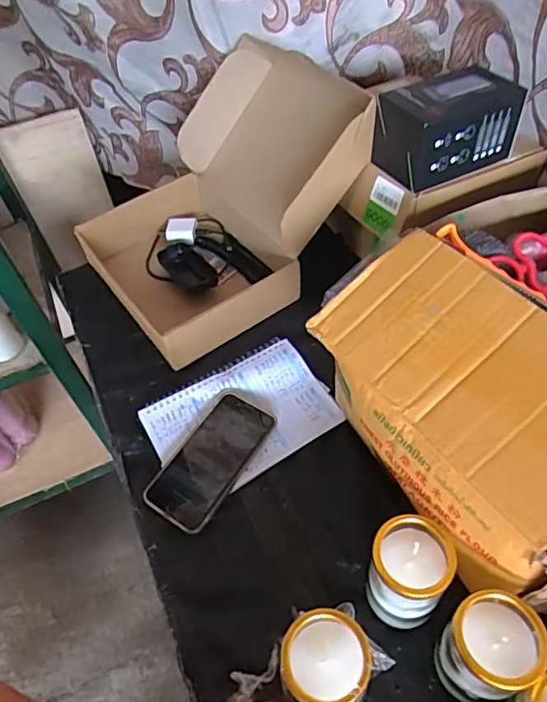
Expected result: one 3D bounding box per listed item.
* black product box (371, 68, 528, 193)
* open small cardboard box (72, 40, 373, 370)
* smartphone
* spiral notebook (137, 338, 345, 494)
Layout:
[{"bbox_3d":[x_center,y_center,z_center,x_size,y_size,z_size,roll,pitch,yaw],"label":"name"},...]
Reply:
[{"bbox_3d":[0.205,-0.264,0.627,0.154,0.086,0.085,-24,53,-14],"label":"black product box"},{"bbox_3d":[-0.073,-0.216,0.752,0.378,0.217,0.308,-31,55,-18],"label":"open small cardboard box"},{"bbox_3d":[-0.068,0.120,0.606,0.079,0.015,0.162,28,59,24],"label":"smartphone"},{"bbox_3d":[-0.038,0.080,0.637,0.207,0.012,0.145,-28,61,-14],"label":"spiral notebook"}]

